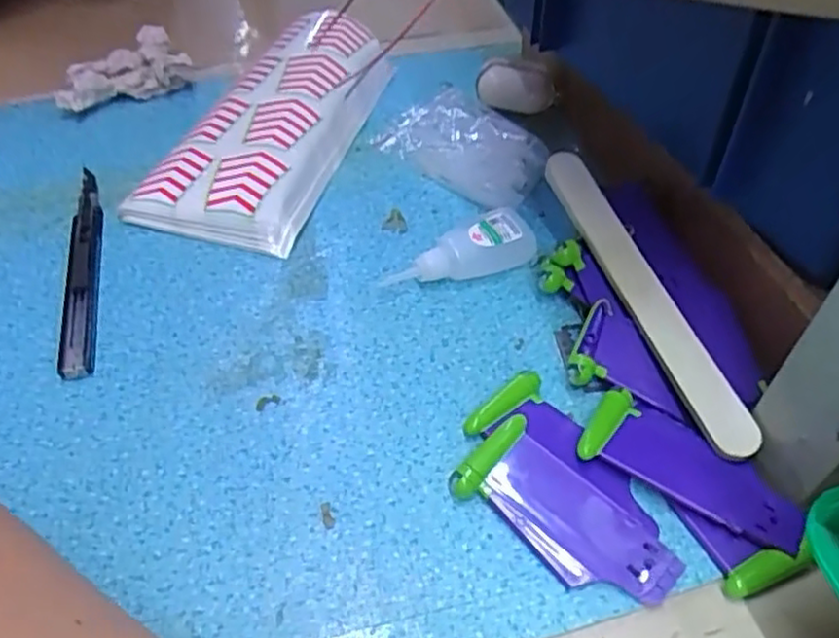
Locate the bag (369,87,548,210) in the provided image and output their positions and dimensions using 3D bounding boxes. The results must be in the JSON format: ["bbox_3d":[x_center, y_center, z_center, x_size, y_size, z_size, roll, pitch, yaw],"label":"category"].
[{"bbox_3d":[0.032,-0.116,0.451,0.073,0.027,0.116,-32,55,-26],"label":"bag"}]

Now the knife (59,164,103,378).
[{"bbox_3d":[-0.183,-0.030,0.383,0.016,0.010,0.149,-10,48,-10],"label":"knife"}]

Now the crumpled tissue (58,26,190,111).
[{"bbox_3d":[-0.212,-0.171,0.496,0.086,0.032,0.049,-33,56,-27],"label":"crumpled tissue"}]

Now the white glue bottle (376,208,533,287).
[{"bbox_3d":[0.024,-0.034,0.377,0.084,0.024,0.026,-21,51,-18],"label":"white glue bottle"}]

